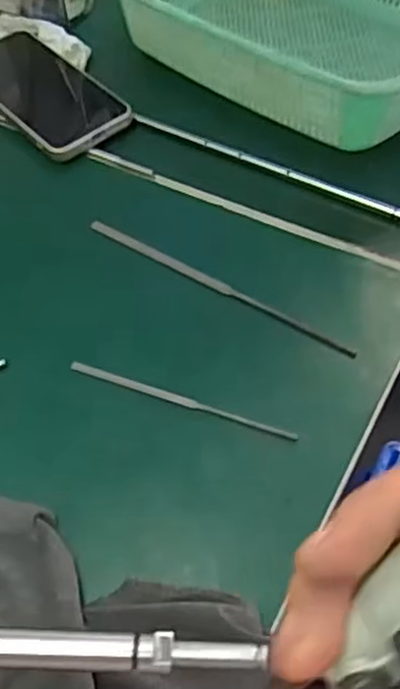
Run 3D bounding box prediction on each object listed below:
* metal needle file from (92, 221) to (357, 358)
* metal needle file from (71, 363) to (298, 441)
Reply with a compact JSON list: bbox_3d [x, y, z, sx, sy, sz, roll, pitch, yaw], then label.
[{"bbox_3d":[0.010,-0.039,0.453,0.197,0.004,0.009,28,61,19],"label":"metal needle file"},{"bbox_3d":[-0.012,0.032,0.404,0.138,0.004,0.006,18,59,13],"label":"metal needle file"}]

